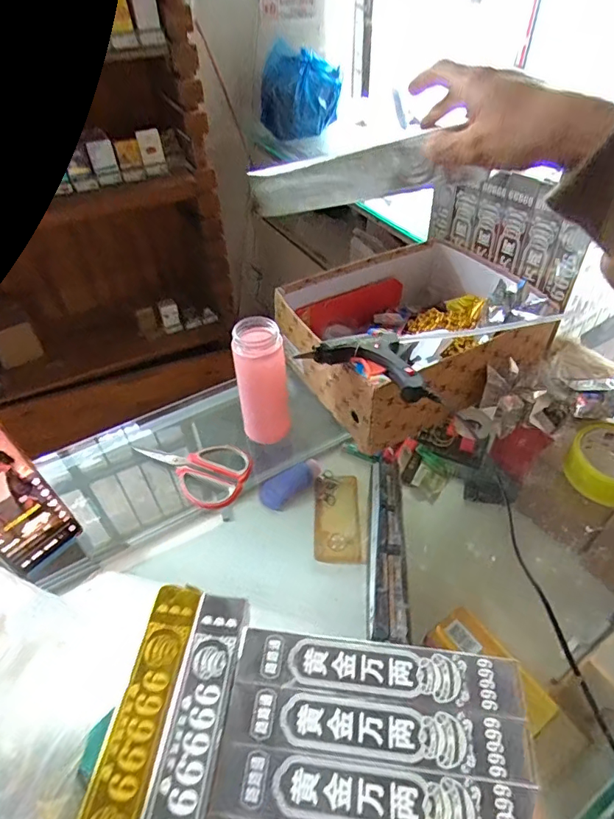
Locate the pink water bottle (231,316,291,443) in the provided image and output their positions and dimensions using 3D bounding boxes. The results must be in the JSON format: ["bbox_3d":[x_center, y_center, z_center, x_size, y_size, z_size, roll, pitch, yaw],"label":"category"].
[{"bbox_3d":[-0.055,-0.032,0.591,0.065,0.155,0.053,-9,46,-7],"label":"pink water bottle"}]

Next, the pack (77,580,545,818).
[{"bbox_3d":[0.007,0.259,0.355,0.313,0.013,0.206,6,46,8],"label":"pack"}]

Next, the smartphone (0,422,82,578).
[{"bbox_3d":[-0.303,0.093,0.489,0.012,0.164,0.075,11,43,44],"label":"smartphone"}]

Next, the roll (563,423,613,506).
[{"bbox_3d":[0.366,0.068,0.579,0.095,0.048,0.097,-1,46,1],"label":"roll"}]

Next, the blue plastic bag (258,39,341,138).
[{"bbox_3d":[-0.015,-0.943,1.434,0.215,0.212,0.140,-29,52,-24],"label":"blue plastic bag"}]

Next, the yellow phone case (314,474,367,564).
[{"bbox_3d":[0.050,0.182,0.810,0.077,0.018,0.159,-2,46,0],"label":"yellow phone case"}]

